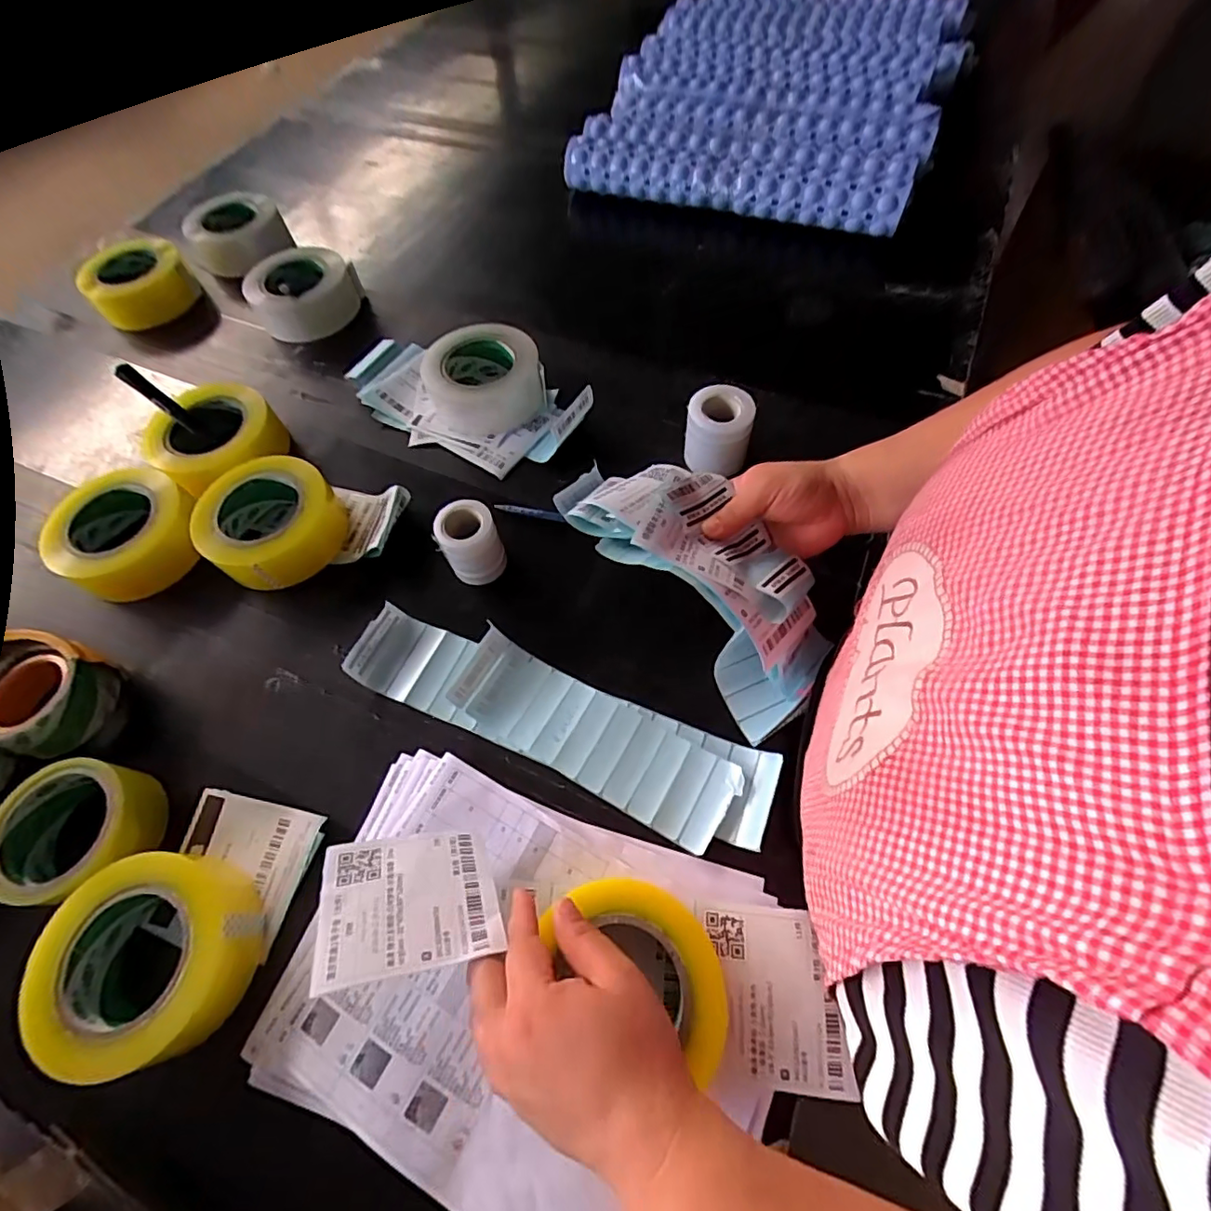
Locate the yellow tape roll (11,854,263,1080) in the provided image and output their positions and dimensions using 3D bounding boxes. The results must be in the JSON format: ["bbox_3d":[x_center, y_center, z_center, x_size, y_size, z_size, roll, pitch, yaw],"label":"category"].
[{"bbox_3d":[-0.300,0.233,0.380,0.111,0.056,0.121,-1,60,2],"label":"yellow tape roll"}]

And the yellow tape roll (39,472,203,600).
[{"bbox_3d":[-0.456,-0.069,0.548,0.126,0.056,0.116,-33,63,-15],"label":"yellow tape roll"}]

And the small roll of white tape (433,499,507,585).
[{"bbox_3d":[-0.118,-0.054,0.511,0.049,0.066,0.045,-1,60,2],"label":"small roll of white tape"}]

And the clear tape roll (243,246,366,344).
[{"bbox_3d":[-0.377,-0.387,0.718,0.114,0.061,0.117,13,61,10],"label":"clear tape roll"}]

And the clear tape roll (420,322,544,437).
[{"bbox_3d":[-0.130,-0.243,0.620,0.119,0.063,0.115,-1,60,2],"label":"clear tape roll"}]

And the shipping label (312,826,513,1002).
[{"bbox_3d":[-0.119,0.177,0.348,0.099,0.006,0.097,0,24,-23],"label":"shipping label"}]

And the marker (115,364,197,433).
[{"bbox_3d":[-0.458,-0.212,0.586,0.091,0.018,0.015,41,65,-12],"label":"marker"}]

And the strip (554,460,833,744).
[{"bbox_3d":[0.083,-0.028,0.452,0.114,0.088,0.248,-41,90,-19],"label":"strip"}]

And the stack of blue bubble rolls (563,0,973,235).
[{"bbox_3d":[0.310,-0.843,0.908,0.447,0.056,0.790,21,63,14],"label":"stack of blue bubble rolls"}]

